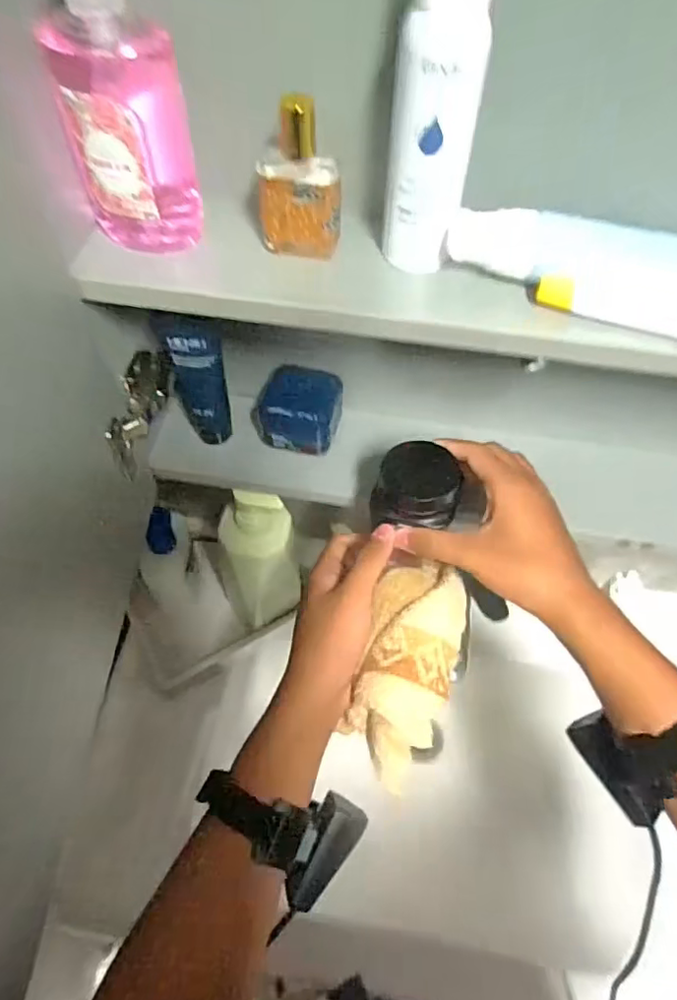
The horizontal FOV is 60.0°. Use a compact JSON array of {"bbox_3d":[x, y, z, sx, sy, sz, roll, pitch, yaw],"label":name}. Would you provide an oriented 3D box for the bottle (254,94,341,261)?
[{"bbox_3d":[-0.023,-0.187,0.345,0.048,0.085,0.022,7,57,3],"label":"bottle"}]

